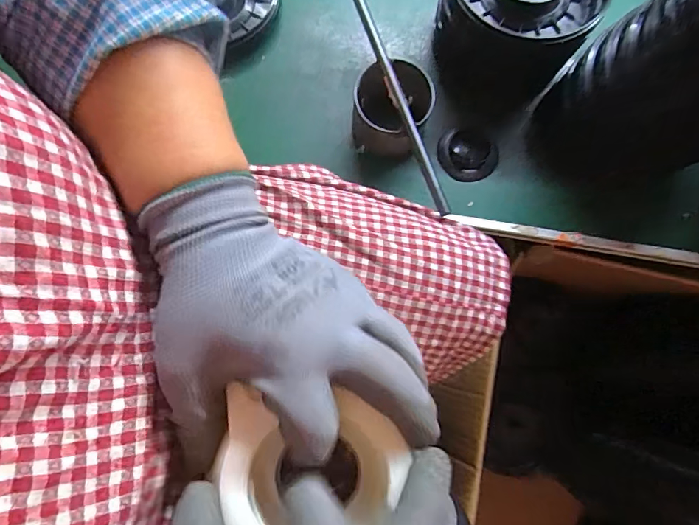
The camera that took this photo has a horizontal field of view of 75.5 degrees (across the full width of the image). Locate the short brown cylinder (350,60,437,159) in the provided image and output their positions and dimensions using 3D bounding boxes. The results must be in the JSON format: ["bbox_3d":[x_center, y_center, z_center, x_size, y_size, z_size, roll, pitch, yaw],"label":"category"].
[{"bbox_3d":[0.042,-0.153,0.443,0.072,0.062,0.076,15,79,4],"label":"short brown cylinder"}]

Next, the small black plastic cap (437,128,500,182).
[{"bbox_3d":[0.122,-0.109,0.468,0.060,0.013,0.054,13,79,4],"label":"small black plastic cap"}]

